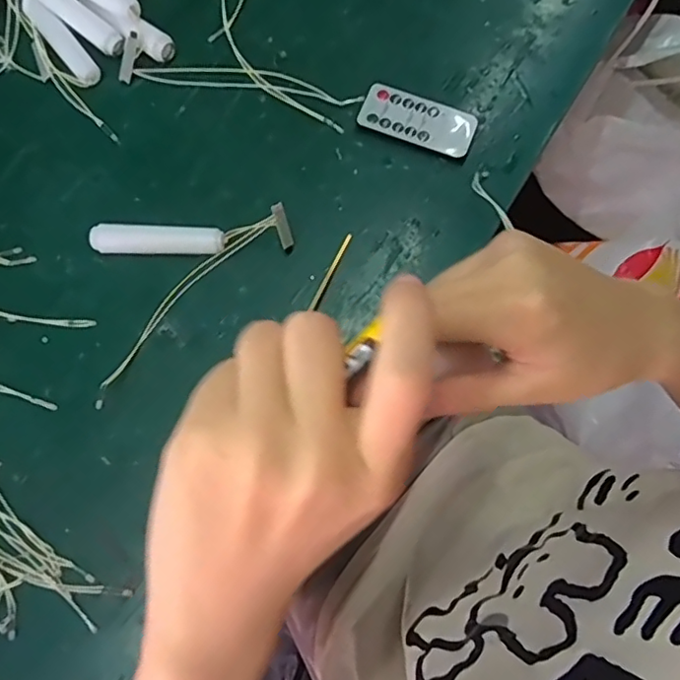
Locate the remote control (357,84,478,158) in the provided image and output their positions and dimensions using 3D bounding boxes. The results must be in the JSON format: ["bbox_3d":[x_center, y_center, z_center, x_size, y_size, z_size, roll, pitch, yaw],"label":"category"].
[{"bbox_3d":[0.057,-0.161,0.420,0.082,0.008,0.038,21,77,7],"label":"remote control"}]

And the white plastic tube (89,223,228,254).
[{"bbox_3d":[-0.124,-0.069,0.397,0.089,0.016,0.019,0,75,1],"label":"white plastic tube"}]

